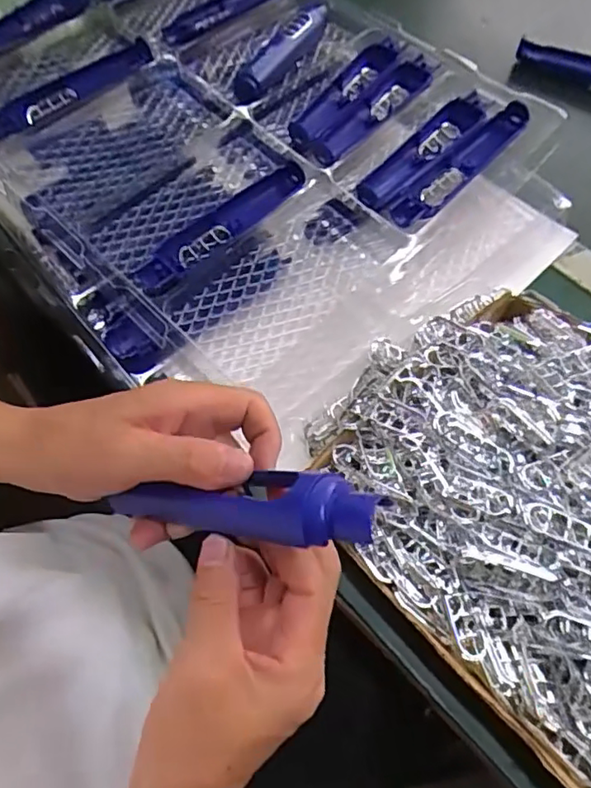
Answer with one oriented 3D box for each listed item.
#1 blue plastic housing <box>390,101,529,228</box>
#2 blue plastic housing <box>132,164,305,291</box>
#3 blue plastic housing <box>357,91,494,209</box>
[{"bbox_3d":[0.151,-0.208,0.536,0.170,0.023,0.031,-42,69,-17],"label":"blue plastic housing"},{"bbox_3d":[-0.063,-0.148,0.519,0.179,0.026,0.035,-42,70,-17],"label":"blue plastic housing"},{"bbox_3d":[0.122,-0.235,0.557,0.161,0.020,0.034,-41,69,-16],"label":"blue plastic housing"}]

